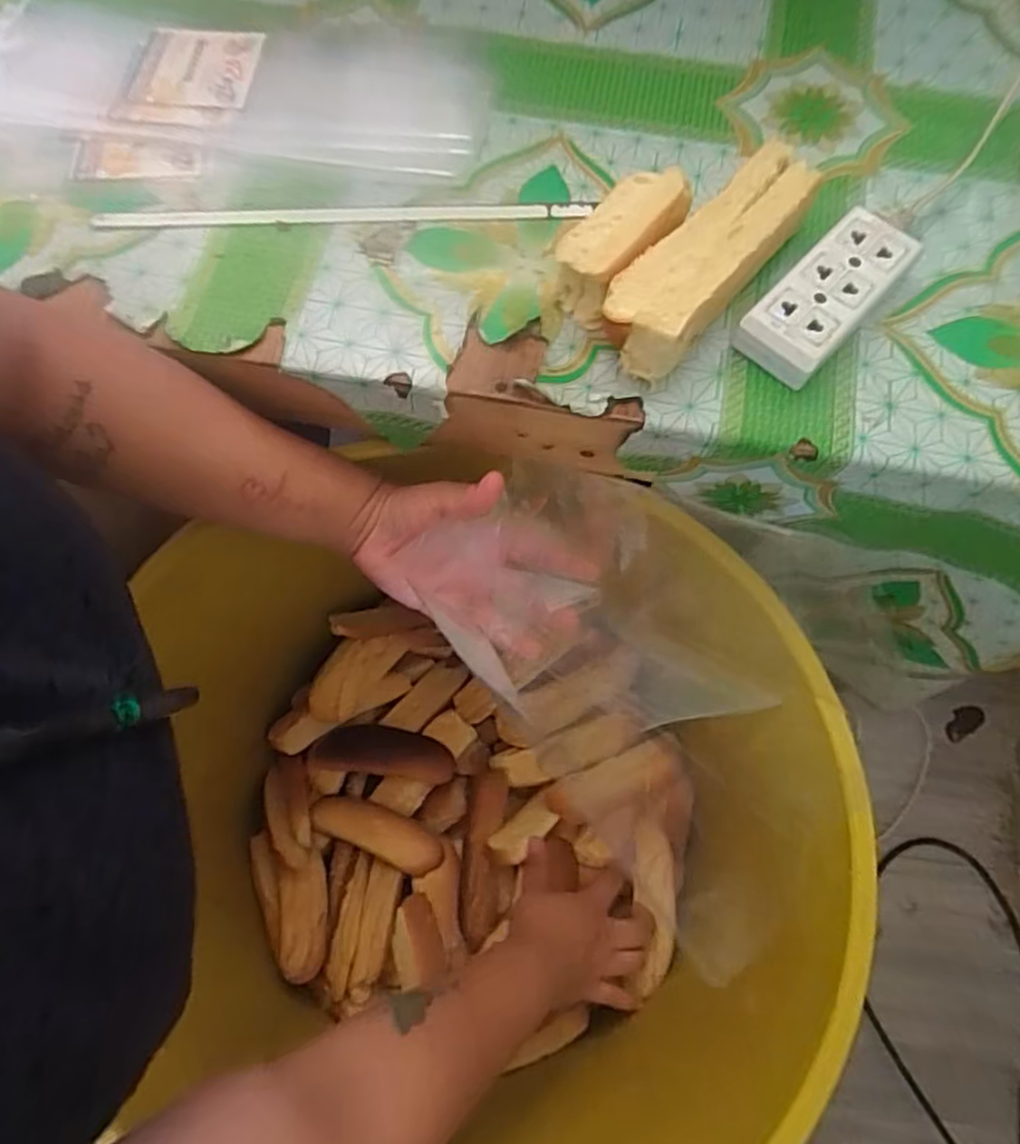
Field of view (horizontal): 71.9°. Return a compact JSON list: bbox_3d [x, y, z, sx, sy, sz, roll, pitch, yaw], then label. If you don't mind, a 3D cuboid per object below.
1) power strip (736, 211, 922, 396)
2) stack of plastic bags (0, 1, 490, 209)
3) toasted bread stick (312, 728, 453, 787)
[{"bbox_3d":[0.165,-0.143,0.367,0.043,0.025,0.099,41,77,12],"label":"power strip"},{"bbox_3d":[-0.177,-0.280,0.423,0.315,0.014,0.154,1,72,0],"label":"stack of plastic bags"},{"bbox_3d":[-0.113,0.159,0.623,0.128,0.023,0.043,7,74,2],"label":"toasted bread stick"}]

